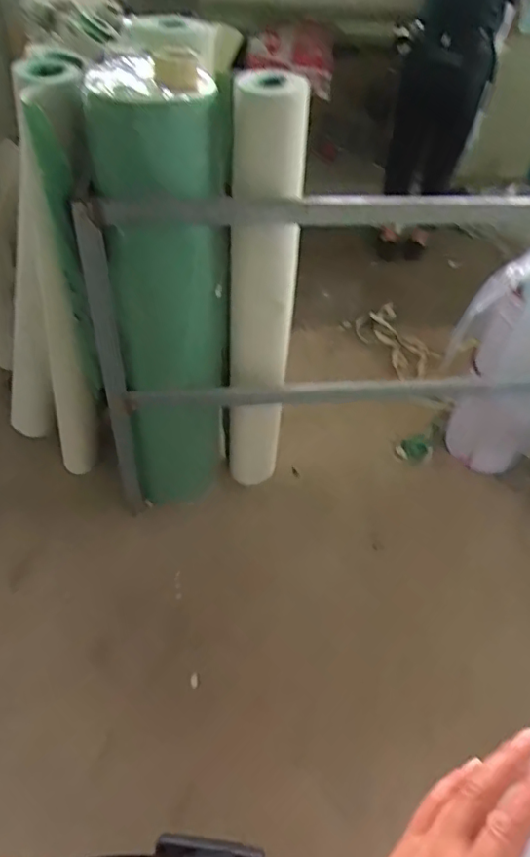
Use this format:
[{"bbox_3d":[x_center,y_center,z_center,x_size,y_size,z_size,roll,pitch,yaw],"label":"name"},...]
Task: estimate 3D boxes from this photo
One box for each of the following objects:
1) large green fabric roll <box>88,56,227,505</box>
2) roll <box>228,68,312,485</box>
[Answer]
[{"bbox_3d":[-0.223,-0.238,1.398,0.242,1.121,0.273,4,46,-1],"label":"large green fabric roll"},{"bbox_3d":[-0.017,-0.271,1.497,0.173,1.132,0.144,3,46,-2],"label":"roll"}]

